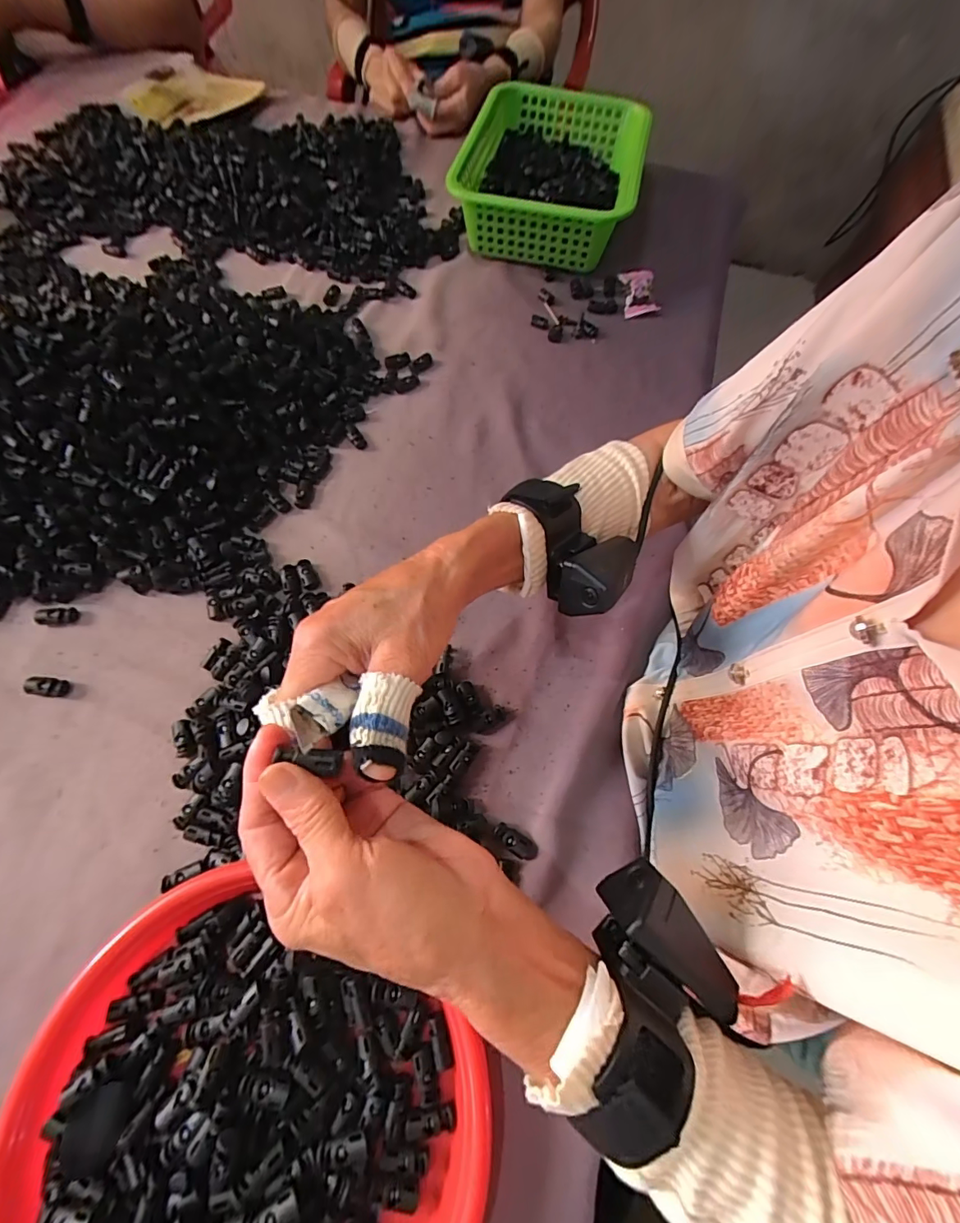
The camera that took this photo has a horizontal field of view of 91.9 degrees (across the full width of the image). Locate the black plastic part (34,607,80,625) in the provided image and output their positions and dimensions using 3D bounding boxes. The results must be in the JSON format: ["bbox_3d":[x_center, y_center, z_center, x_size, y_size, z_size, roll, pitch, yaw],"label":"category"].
[{"bbox_3d":[-0.350,0.004,0.384,0.031,0.005,0.015,-2,66,-17],"label":"black plastic part"}]

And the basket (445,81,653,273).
[{"bbox_3d":[0.097,-0.575,0.618,0.211,0.082,0.313,14,66,3],"label":"basket"}]

